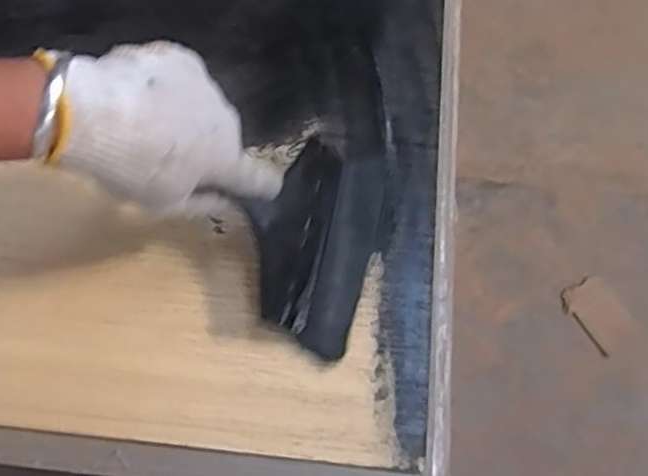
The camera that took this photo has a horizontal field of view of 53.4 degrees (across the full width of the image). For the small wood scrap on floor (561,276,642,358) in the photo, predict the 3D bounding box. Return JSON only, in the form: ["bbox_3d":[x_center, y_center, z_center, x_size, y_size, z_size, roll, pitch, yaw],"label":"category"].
[{"bbox_3d":[0.645,0.180,1.512,0.117,0.015,0.171,-33,72,-12],"label":"small wood scrap on floor"}]

